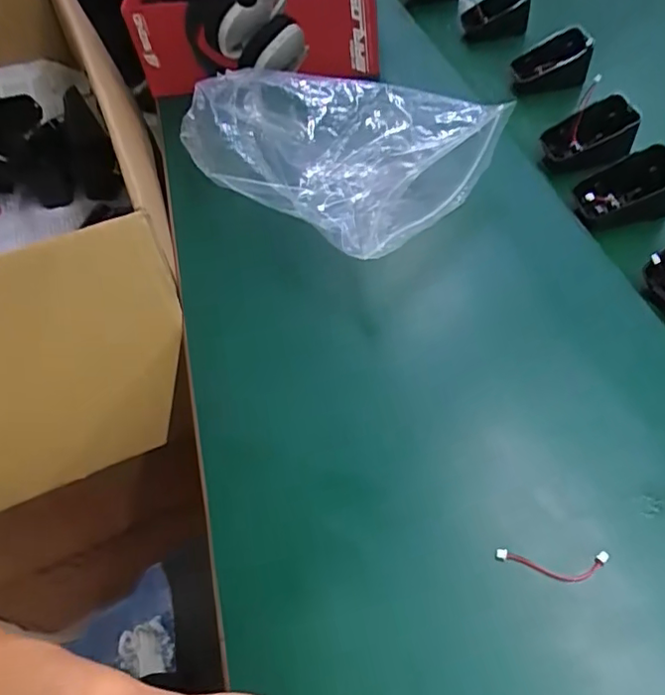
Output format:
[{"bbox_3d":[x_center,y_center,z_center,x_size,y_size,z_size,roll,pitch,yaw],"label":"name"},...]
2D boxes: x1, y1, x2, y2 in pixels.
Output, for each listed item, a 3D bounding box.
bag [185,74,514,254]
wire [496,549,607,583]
[{"bbox_3d":[0.003,-0.163,0.473,0.228,0.070,0.164,33,61,26],"label":"bag"},{"bbox_3d":[0.107,0.106,0.283,0.052,0.004,0.014,0,52,5],"label":"wire"}]

